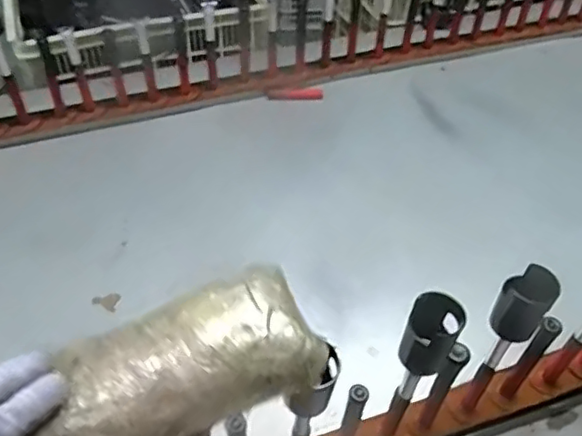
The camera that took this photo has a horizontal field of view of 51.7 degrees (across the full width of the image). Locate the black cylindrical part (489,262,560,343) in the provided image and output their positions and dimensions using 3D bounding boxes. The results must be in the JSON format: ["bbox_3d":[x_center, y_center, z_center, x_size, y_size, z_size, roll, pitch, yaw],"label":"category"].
[{"bbox_3d":[0.205,0.075,0.529,0.040,0.068,0.035,34,56,21],"label":"black cylindrical part"}]

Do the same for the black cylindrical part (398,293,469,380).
[{"bbox_3d":[0.118,0.099,0.507,0.041,0.064,0.040,2,51,-3],"label":"black cylindrical part"}]

